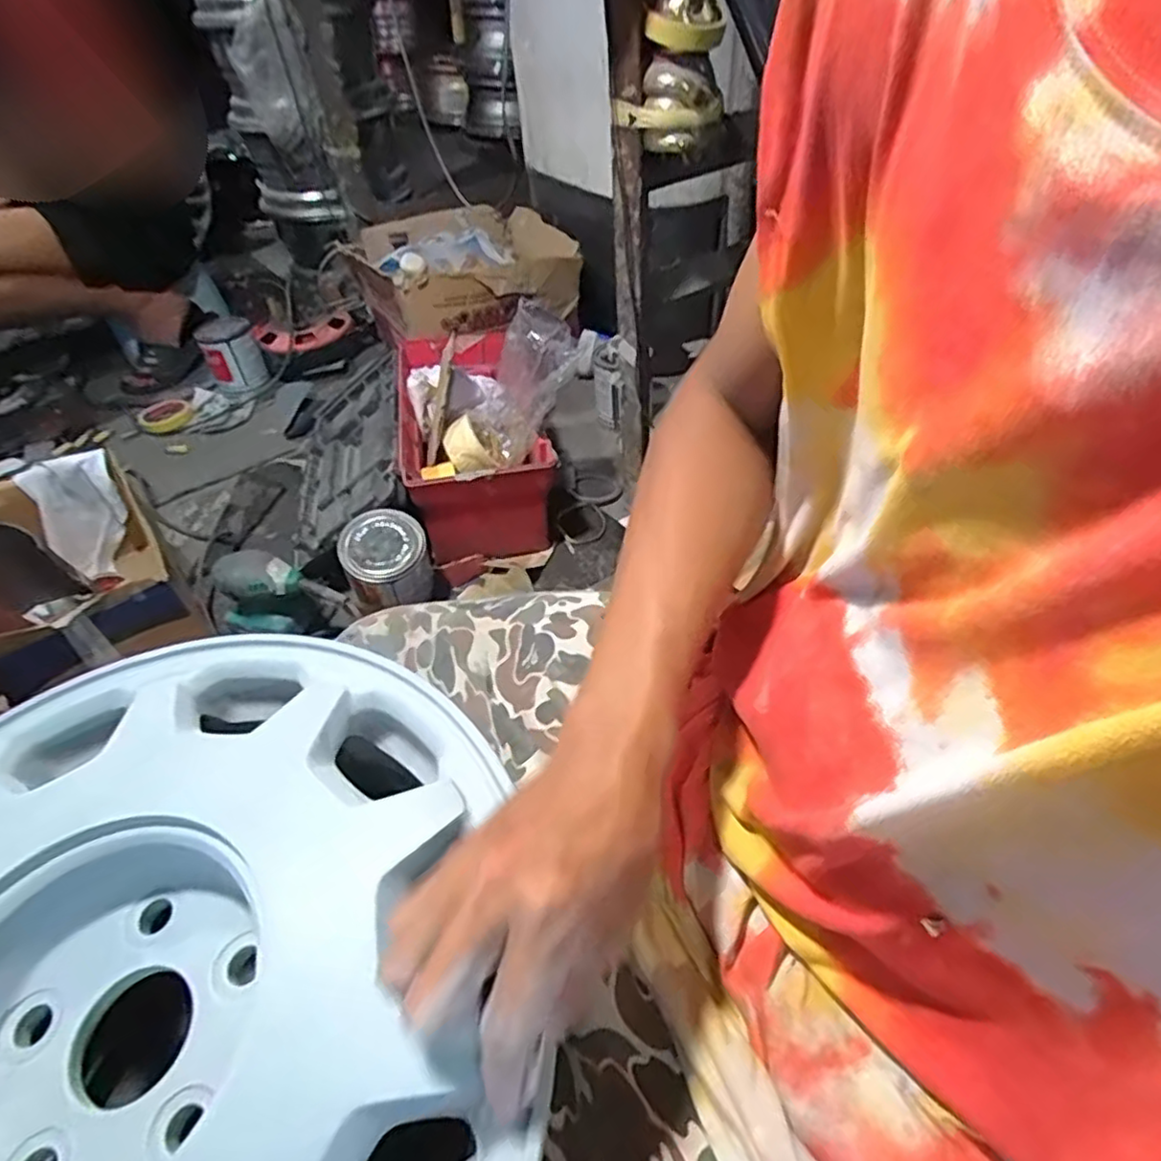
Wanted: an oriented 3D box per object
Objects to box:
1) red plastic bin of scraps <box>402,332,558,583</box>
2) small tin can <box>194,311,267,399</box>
[{"bbox_3d":[-0.184,-0.227,1.095,0.206,0.172,0.453,-14,46,-10],"label":"red plastic bin of scraps"},{"bbox_3d":[-0.715,-0.454,1.396,0.104,0.138,0.096,-21,47,-16],"label":"small tin can"}]

